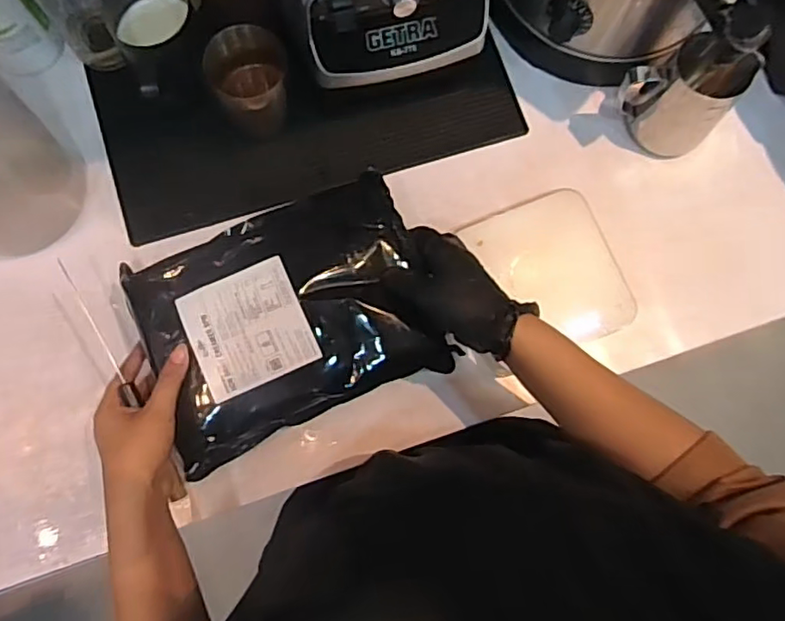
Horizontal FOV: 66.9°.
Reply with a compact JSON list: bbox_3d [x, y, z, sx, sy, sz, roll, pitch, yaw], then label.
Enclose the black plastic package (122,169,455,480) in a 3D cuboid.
[{"bbox_3d":[-0.093,0.009,0.546,0.258,0.052,0.198,-23,84,-6],"label":"black plastic package"}]

